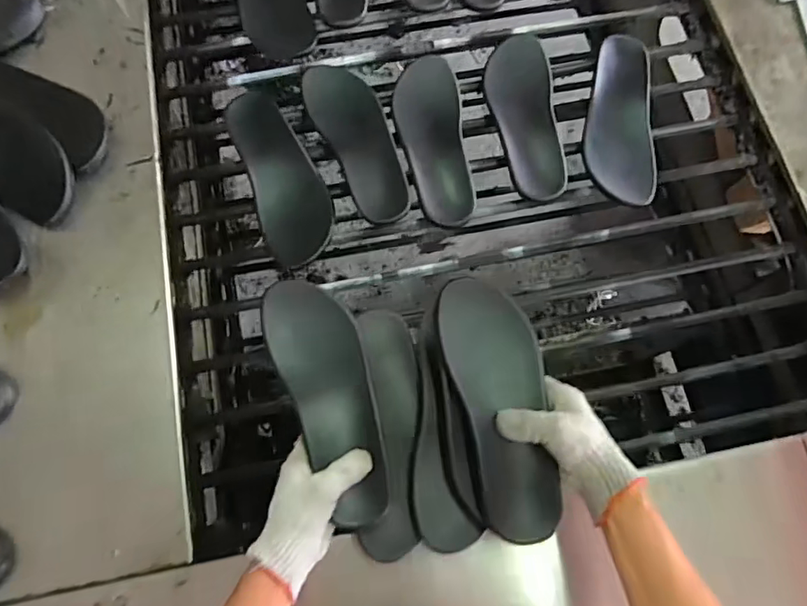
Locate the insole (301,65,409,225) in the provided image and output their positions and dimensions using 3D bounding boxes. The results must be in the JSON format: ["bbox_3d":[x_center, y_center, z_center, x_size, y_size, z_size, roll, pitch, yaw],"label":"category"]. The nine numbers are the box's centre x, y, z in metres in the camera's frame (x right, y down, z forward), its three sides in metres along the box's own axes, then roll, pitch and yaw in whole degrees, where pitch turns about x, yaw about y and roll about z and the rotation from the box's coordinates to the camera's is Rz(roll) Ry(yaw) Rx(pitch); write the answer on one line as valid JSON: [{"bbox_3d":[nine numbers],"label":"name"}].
[{"bbox_3d":[-0.058,-0.218,0.686,0.087,0.016,0.250,-20,74,-7],"label":"insole"}]

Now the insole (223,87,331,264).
[{"bbox_3d":[-0.156,-0.167,0.684,0.087,0.024,0.242,-19,74,-7],"label":"insole"}]

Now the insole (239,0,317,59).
[{"bbox_3d":[-0.193,-0.447,0.757,0.090,0.038,0.205,-17,74,-6],"label":"insole"}]

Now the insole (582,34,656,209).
[{"bbox_3d":[0.290,-0.244,0.712,0.092,0.041,0.234,2,73,0],"label":"insole"}]

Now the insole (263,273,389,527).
[{"bbox_3d":[-0.069,0.091,0.531,0.082,0.018,0.245,-21,76,-7],"label":"insole"}]

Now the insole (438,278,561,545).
[{"bbox_3d":[0.098,0.095,0.515,0.090,0.030,0.245,-9,71,-4],"label":"insole"}]

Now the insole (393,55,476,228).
[{"bbox_3d":[0.038,-0.219,0.687,0.088,0.031,0.252,-3,73,-2],"label":"insole"}]

